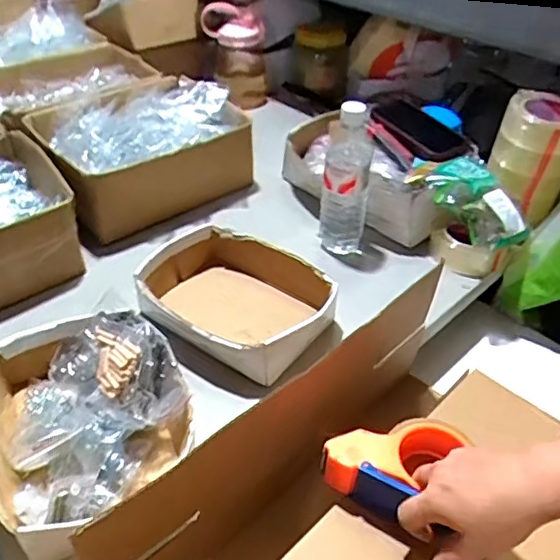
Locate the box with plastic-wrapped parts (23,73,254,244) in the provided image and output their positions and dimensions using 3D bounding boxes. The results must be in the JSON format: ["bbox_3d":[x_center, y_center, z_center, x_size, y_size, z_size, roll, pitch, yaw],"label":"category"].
[{"bbox_3d":[-0.251,-0.252,1.026,0.343,0.142,0.343,-22,45,-25],"label":"box with plastic-wrapped parts"}]

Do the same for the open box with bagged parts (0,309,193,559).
[{"bbox_3d":[-0.202,0.136,0.592,0.195,0.088,0.243,-18,44,-21],"label":"open box with bagged parts"}]

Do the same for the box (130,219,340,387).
[{"bbox_3d":[-0.063,0.029,0.746,0.247,0.069,0.184,24,45,25],"label":"box"}]

